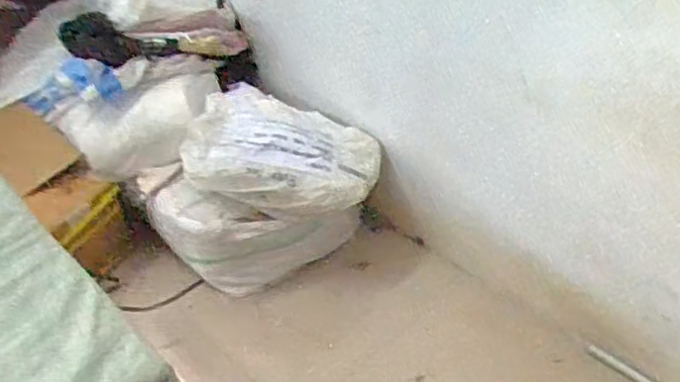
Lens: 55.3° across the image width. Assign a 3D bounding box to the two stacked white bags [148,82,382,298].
[{"bbox_3d":[-0.154,-0.001,1.427,0.440,0.383,0.289,5,38,11],"label":"two stacked white bags"}]

